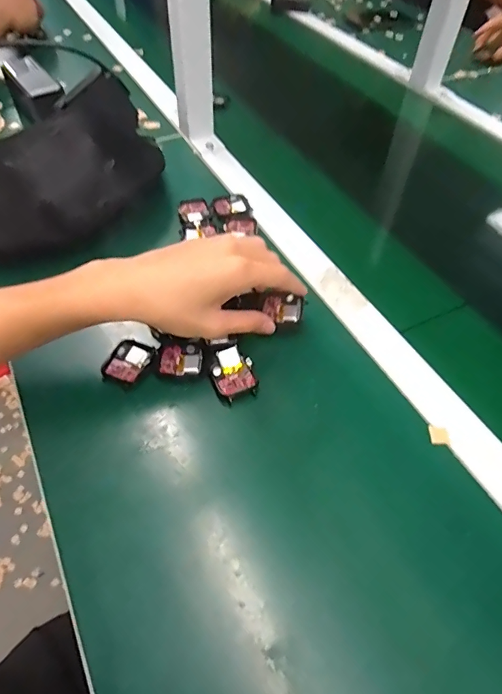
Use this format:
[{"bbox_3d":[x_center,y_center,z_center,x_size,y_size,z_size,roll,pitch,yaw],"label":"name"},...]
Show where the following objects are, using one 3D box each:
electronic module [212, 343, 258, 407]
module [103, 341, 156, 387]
[{"bbox_3d":[-0.015,0.023,0.387,0.036,0.010,0.048,-13,54,-13],"label":"electronic module"},{"bbox_3d":[-0.109,0.013,0.396,0.033,0.007,0.042,21,54,13],"label":"module"}]

